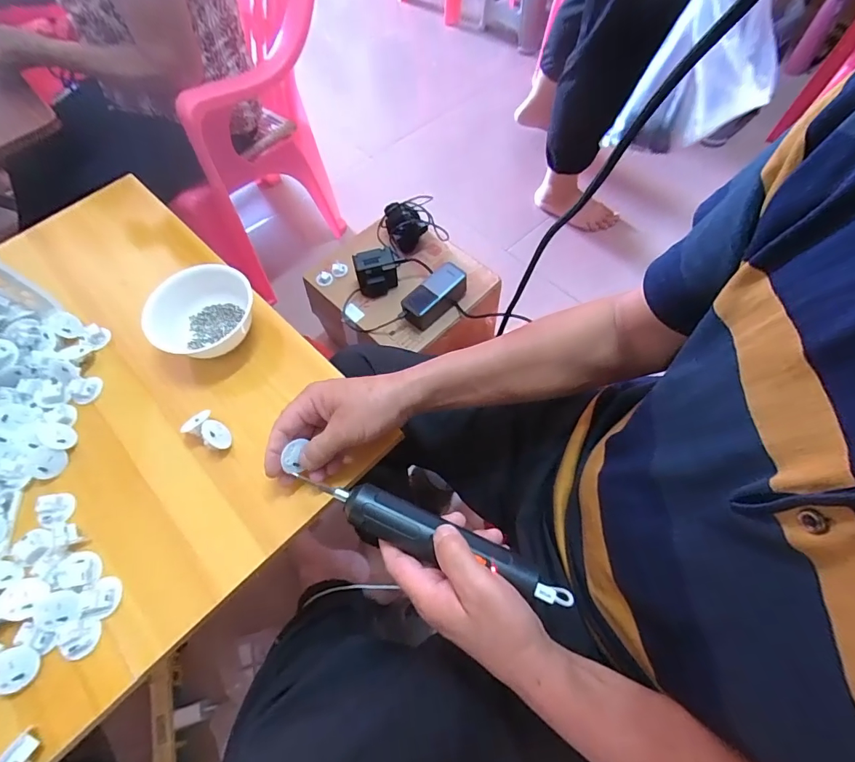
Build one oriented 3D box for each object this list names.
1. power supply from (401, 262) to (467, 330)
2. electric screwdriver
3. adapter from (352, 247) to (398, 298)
[{"bbox_3d":[0.013,-0.160,0.828,0.132,0.057,0.055,-38,67,-16],"label":"power supply"},{"bbox_3d":[0.005,0.128,0.360,0.229,0.027,0.033,21,65,8],"label":"electric screwdriver"},{"bbox_3d":[-0.098,-0.207,0.847,0.077,0.077,0.051,-8,62,-2],"label":"adapter"}]

